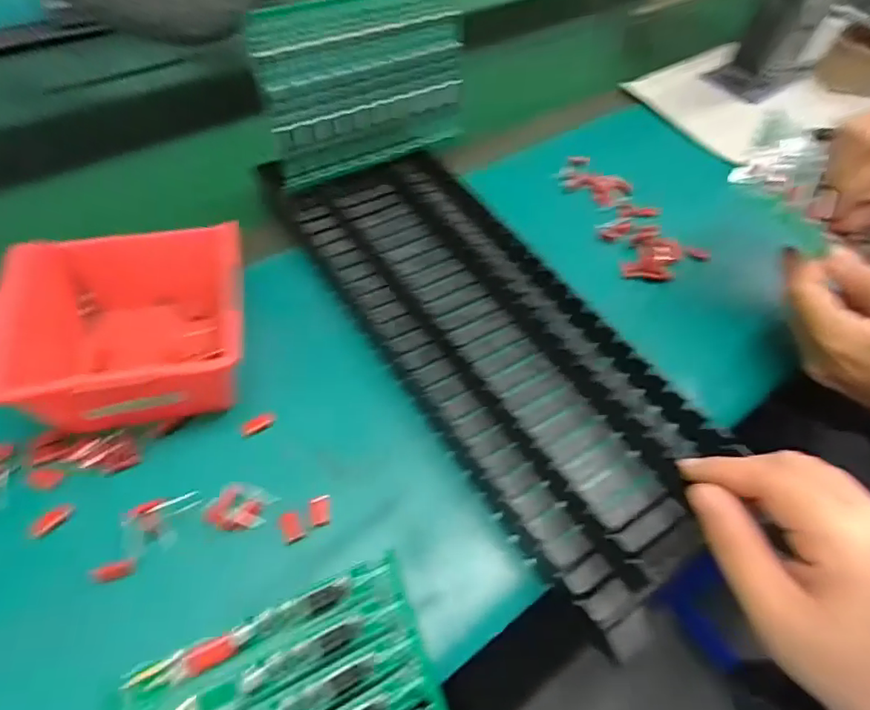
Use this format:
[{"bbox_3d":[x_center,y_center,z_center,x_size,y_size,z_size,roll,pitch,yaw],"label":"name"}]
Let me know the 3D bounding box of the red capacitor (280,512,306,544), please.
[{"bbox_3d":[-0.079,0.095,0.303,0.011,0.004,0.015,-20,58,-18],"label":"red capacitor"}]

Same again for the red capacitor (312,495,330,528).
[{"bbox_3d":[-0.064,0.087,0.309,0.011,0.004,0.016,-7,55,-10],"label":"red capacitor"}]

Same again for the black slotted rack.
[{"bbox_3d":[0.037,-0.022,0.376,0.143,0.034,0.369,-25,60,-21],"label":"black slotted rack"}]

